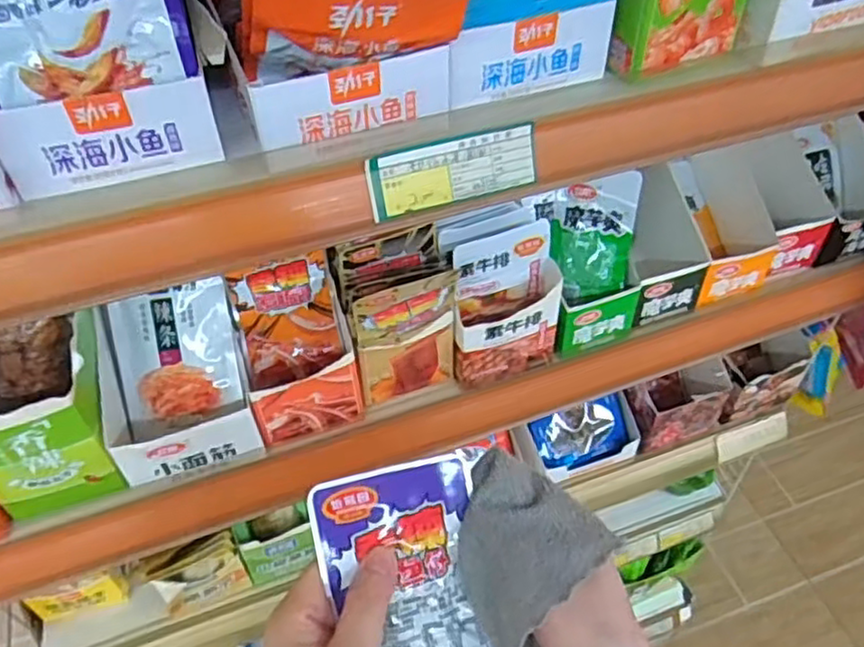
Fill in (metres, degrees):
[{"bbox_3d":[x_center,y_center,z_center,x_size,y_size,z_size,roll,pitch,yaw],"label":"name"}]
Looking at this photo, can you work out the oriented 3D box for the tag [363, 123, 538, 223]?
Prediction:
[{"bbox_3d":[0.013,-0.090,0.408,0.103,0.036,0.004,-17,23,-12],"label":"tag"}]

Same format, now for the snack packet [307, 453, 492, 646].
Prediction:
[{"bbox_3d":[-0.006,0.141,0.329,0.076,0.007,0.144,-11,85,-15],"label":"snack packet"}]

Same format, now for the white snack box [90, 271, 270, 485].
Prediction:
[{"bbox_3d":[-0.196,0.047,0.531,0.107,0.086,0.117,-13,50,-11],"label":"white snack box"}]

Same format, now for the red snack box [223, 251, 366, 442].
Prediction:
[{"bbox_3d":[-0.103,0.022,0.536,0.082,0.099,0.095,-13,50,-11],"label":"red snack box"}]

